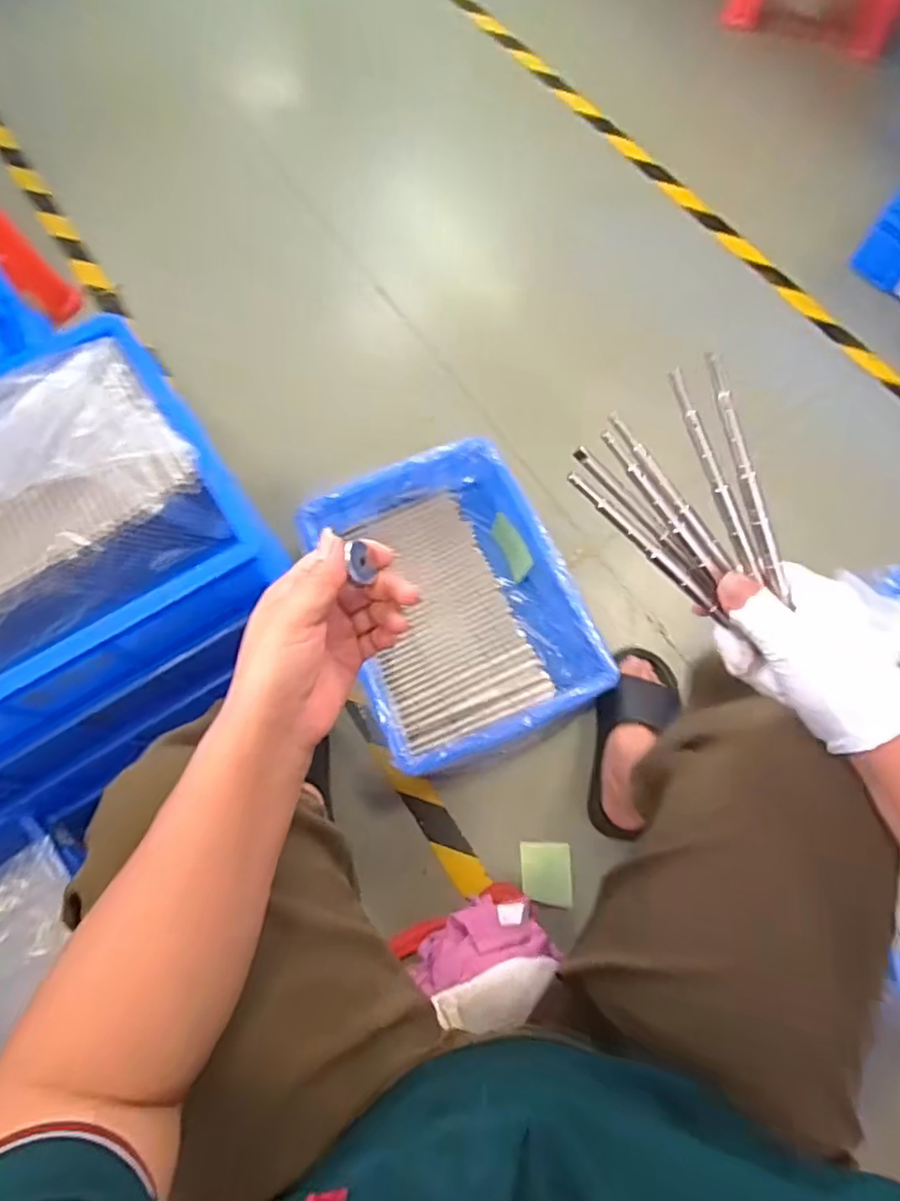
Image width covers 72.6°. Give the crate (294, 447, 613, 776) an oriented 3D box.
[{"bbox_3d":[0.005,0.003,0.861,0.297,0.106,0.401,-22,72,-7],"label":"crate"}]

